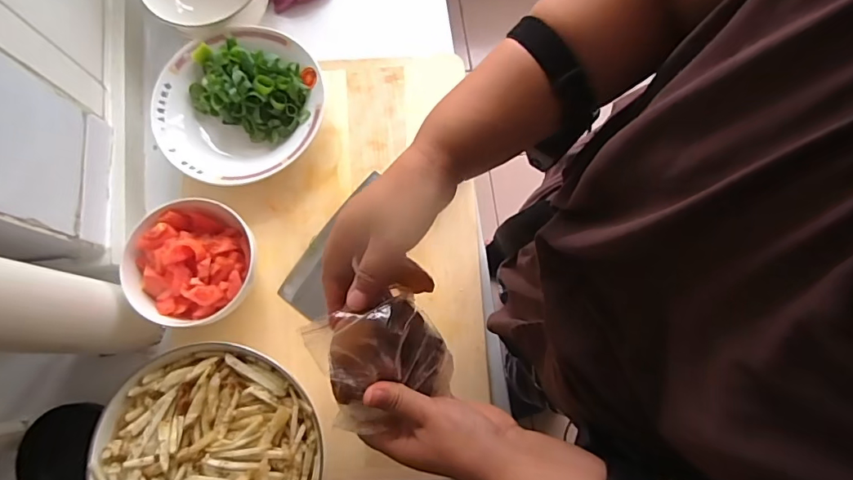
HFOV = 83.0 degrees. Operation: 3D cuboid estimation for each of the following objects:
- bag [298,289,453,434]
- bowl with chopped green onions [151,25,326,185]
[{"bbox_3d":[-0.035,0.094,0.378,0.097,0.067,0.087,-23,77,-4],"label":"bag"},{"bbox_3d":[-0.220,-0.156,0.565,0.193,0.065,0.189,0,77,2],"label":"bowl with chopped green onions"}]

